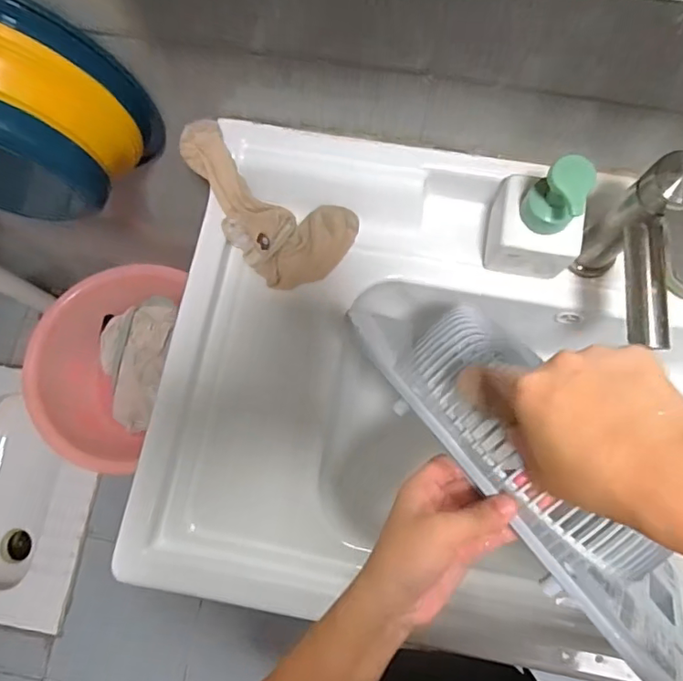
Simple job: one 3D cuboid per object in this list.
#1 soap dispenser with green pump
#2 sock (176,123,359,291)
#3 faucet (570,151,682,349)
[{"bbox_3d":[0.187,-0.116,0.495,0.078,0.135,0.070,9,75,4],"label":"soap dispenser with green pump"},{"bbox_3d":[-0.083,-0.136,0.550,0.196,0.038,0.103,40,79,-8],"label":"sock"},{"bbox_3d":[0.251,-0.055,0.466,0.047,0.174,0.133,-1,75,1],"label":"faucet"}]

